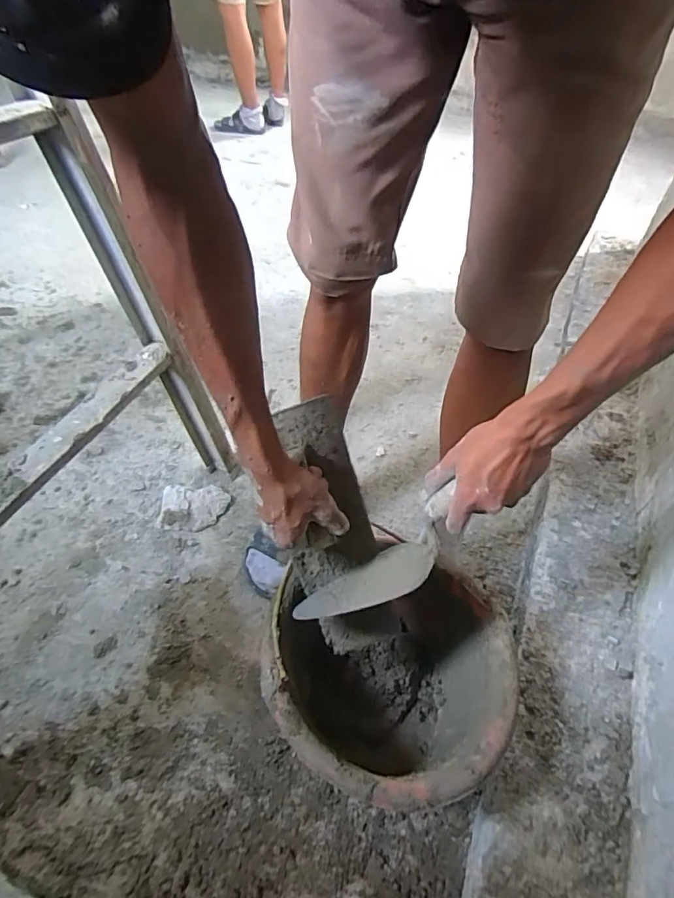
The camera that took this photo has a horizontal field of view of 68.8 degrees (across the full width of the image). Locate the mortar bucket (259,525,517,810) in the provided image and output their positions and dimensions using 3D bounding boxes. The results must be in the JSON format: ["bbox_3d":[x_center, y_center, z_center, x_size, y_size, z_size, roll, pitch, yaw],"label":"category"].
[{"bbox_3d":[0.059,0.291,0.594,0.275,0.173,0.243,-9,47,-9],"label":"mortar bucket"}]

